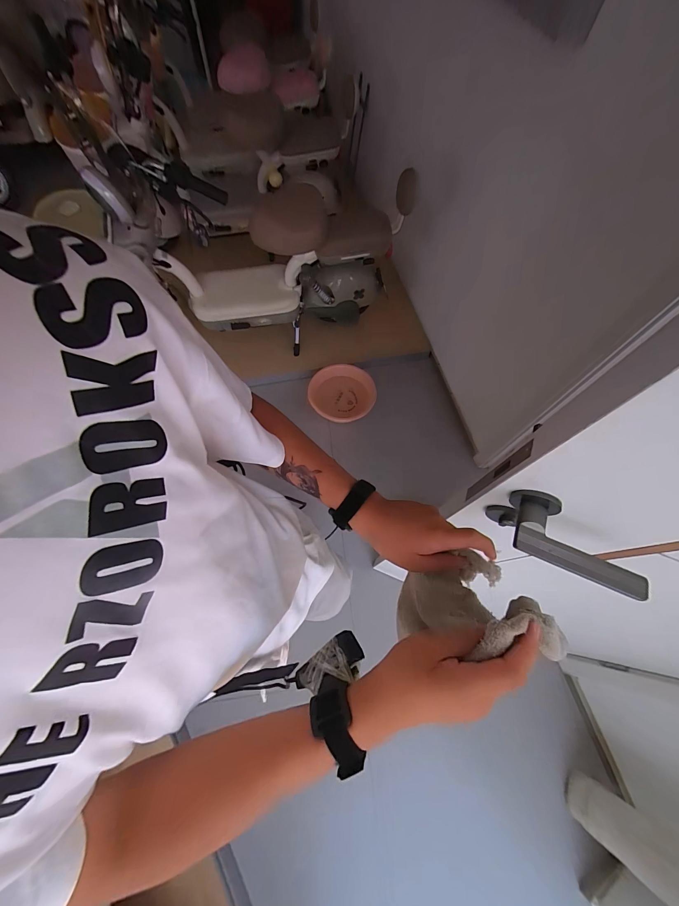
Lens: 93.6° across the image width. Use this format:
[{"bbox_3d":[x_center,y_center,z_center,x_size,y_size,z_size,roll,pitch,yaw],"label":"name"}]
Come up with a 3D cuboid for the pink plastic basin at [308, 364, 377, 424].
[{"bbox_3d":[0.011,-0.314,1.701,0.346,0.107,0.296,33,71,10],"label":"pink plastic basin"}]

